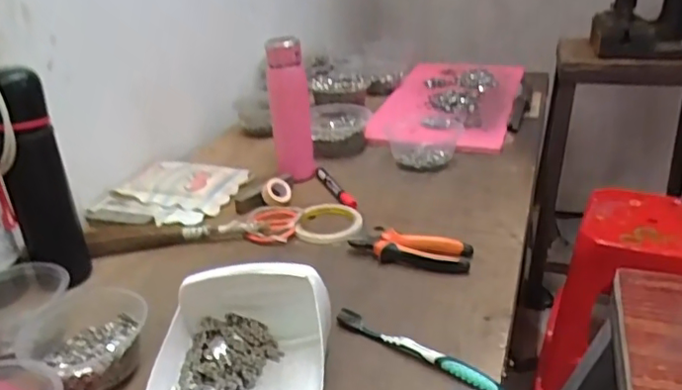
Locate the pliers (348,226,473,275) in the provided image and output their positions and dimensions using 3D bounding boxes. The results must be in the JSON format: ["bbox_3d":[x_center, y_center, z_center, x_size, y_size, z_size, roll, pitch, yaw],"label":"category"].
[{"bbox_3d":[0.087,0.063,0.727,0.147,0.025,0.063,8,28,19],"label":"pliers"}]

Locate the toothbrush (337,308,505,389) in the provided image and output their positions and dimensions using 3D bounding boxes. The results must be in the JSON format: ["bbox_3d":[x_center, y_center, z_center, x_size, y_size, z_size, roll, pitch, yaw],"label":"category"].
[{"bbox_3d":[0.072,0.149,0.565,0.181,0.011,0.018,17,32,32],"label":"toothbrush"}]

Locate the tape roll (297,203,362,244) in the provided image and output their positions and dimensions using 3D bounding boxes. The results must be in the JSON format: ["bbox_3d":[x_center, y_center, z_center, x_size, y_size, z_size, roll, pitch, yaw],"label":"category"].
[{"bbox_3d":[-0.016,0.036,0.813,0.093,0.010,0.103,1,26,9],"label":"tape roll"}]

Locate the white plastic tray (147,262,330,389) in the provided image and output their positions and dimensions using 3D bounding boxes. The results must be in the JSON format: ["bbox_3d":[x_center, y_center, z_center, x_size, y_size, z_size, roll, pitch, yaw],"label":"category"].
[{"bbox_3d":[-0.090,0.134,0.522,0.149,0.086,0.174,1,26,5],"label":"white plastic tray"}]

